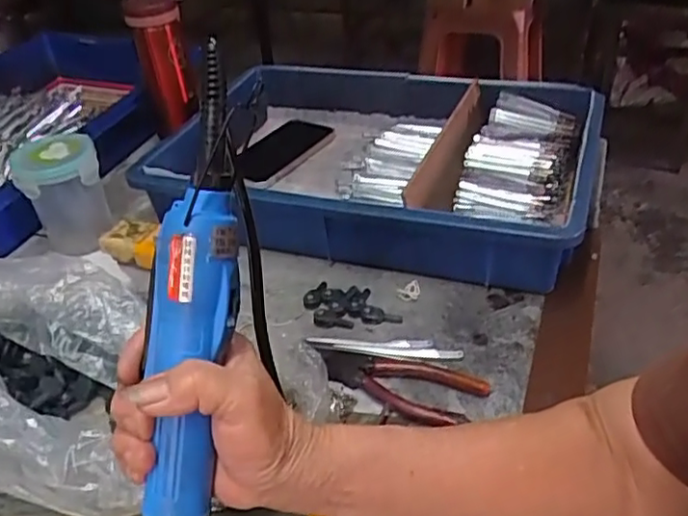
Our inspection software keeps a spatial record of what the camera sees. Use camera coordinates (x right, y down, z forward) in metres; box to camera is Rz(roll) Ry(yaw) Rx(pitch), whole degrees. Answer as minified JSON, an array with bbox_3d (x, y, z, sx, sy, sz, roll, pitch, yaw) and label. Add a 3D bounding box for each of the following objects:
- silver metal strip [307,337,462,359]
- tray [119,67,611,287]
[{"bbox_3d":[0.032,0.073,0.517,0.124,0.005,0.022,1,37,8],"label":"silver metal strip"},{"bbox_3d":[0.034,-0.101,0.671,0.415,0.095,0.273,10,39,19],"label":"tray"}]

